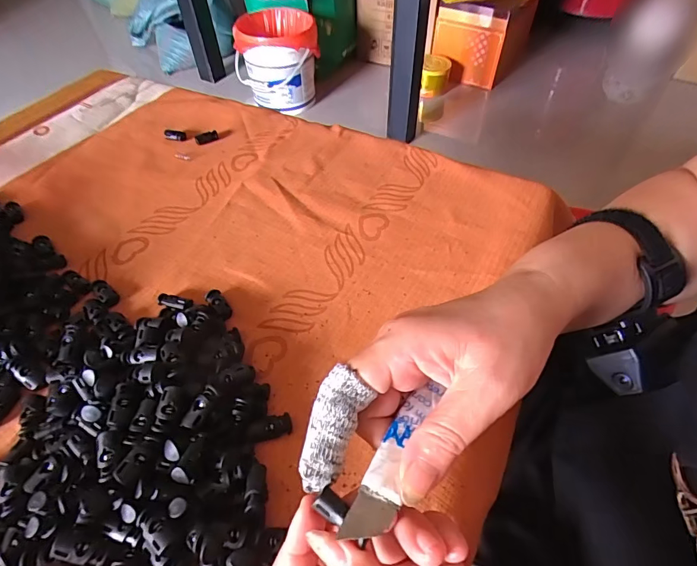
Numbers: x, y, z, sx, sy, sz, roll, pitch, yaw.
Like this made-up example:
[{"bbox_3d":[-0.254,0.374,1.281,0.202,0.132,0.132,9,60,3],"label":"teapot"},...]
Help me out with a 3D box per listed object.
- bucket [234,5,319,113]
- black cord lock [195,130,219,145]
[{"bbox_3d":[-0.247,-0.763,1.421,0.271,0.288,0.271,-1,52,1],"label":"bucket"},{"bbox_3d":[-0.169,-0.174,0.484,0.026,0.009,0.010,-20,53,-15],"label":"black cord lock"}]

